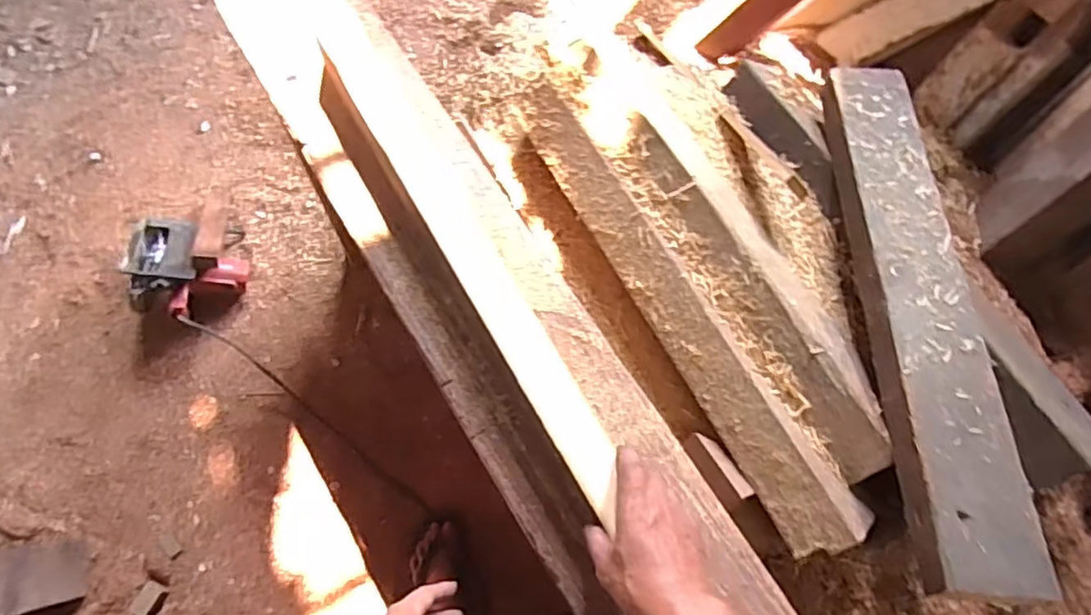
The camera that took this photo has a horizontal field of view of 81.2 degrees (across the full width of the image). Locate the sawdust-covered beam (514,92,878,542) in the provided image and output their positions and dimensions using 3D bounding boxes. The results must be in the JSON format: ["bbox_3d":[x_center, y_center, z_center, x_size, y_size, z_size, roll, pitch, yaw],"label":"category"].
[{"bbox_3d":[0.170,-0.028,0.868,0.103,0.072,0.748,-27,72,-11],"label":"sawdust-covered beam"}]

